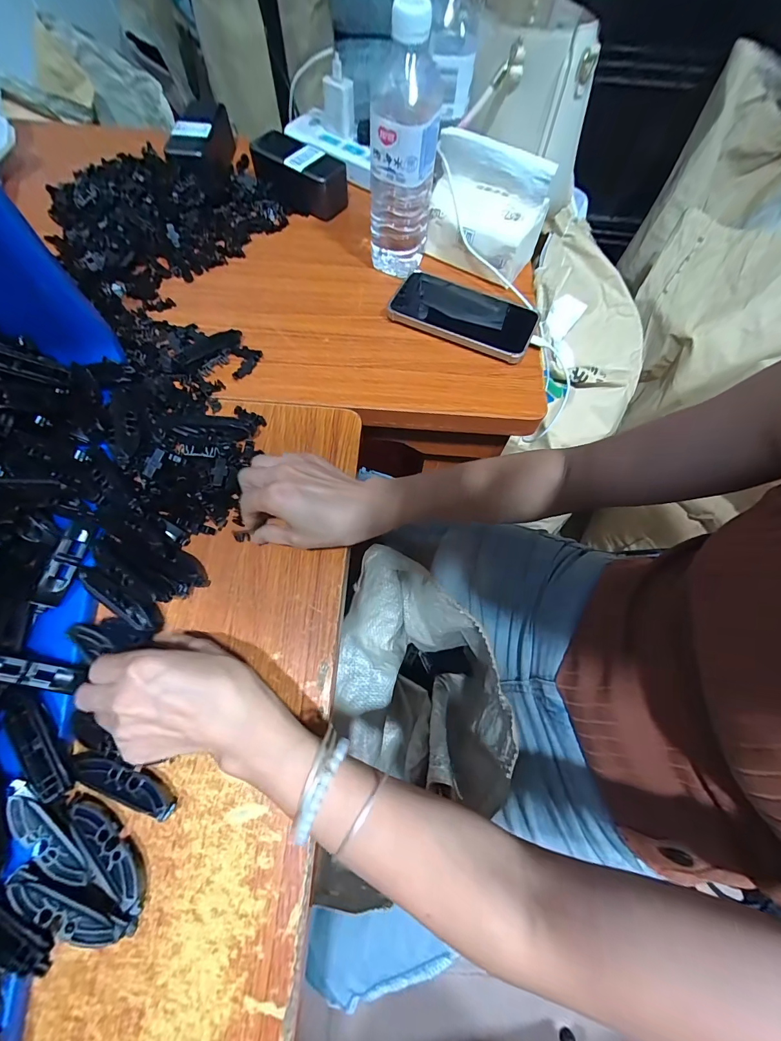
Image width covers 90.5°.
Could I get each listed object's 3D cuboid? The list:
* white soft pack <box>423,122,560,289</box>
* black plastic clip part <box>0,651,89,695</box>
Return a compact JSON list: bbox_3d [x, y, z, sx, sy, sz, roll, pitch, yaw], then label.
[{"bbox_3d":[0.110,-0.356,0.447,0.133,0.114,0.062,16,68,4],"label":"white soft pack"},{"bbox_3d":[-0.250,0.105,0.269,0.060,0.009,0.019,25,66,-24],"label":"black plastic clip part"}]

